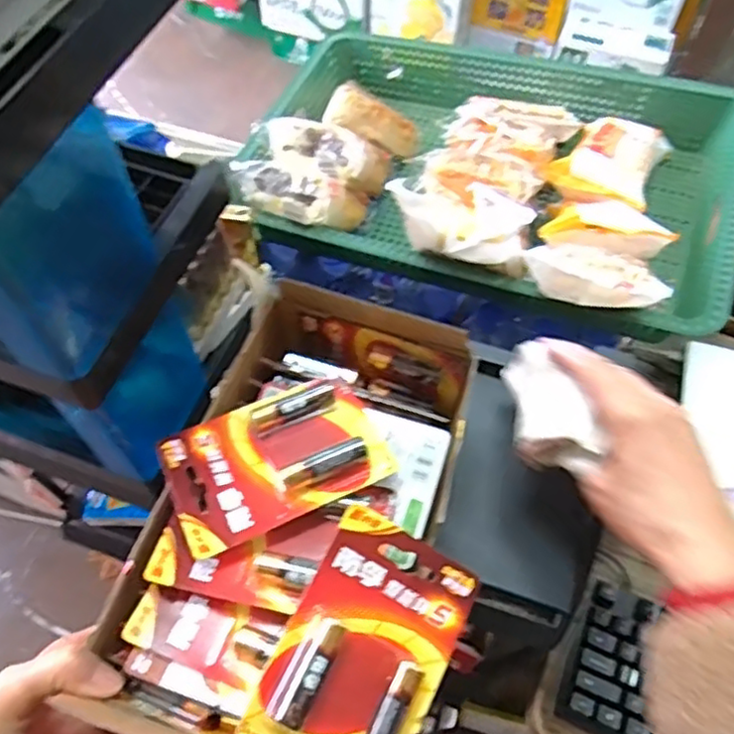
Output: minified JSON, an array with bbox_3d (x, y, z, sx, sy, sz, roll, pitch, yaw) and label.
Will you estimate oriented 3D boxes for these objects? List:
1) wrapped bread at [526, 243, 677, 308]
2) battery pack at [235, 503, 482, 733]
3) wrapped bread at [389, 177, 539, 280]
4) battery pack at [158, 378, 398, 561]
[{"bbox_3d":[0.198,-0.079,0.582,0.118,0.049,0.037,18,60,24],"label":"wrapped bread"},{"bbox_3d":[0.002,0.137,0.323,0.080,0.014,0.116,32,68,-8],"label":"battery pack"},{"bbox_3d":[0.100,-0.146,0.669,0.161,0.070,0.106,21,61,11],"label":"wrapped bread"},{"bbox_3d":[-0.051,0.050,0.375,0.116,0.020,0.077,-21,62,-13],"label":"battery pack"}]

